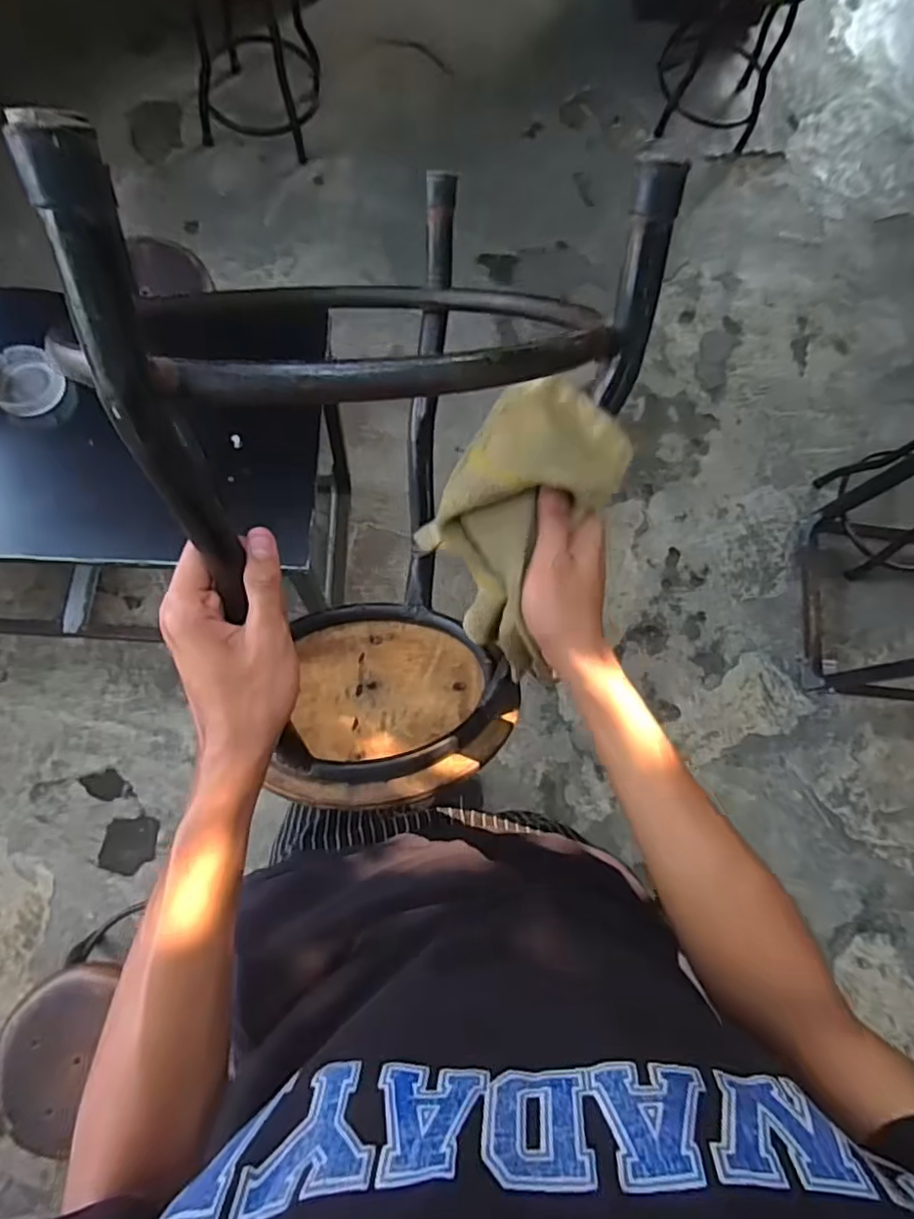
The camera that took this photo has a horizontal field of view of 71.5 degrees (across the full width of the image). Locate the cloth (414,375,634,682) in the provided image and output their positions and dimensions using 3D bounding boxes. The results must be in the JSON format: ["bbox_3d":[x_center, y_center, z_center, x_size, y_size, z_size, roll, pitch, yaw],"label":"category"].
[{"bbox_3d":[0.033,-0.039,0.418,0.107,0.206,0.052,9,42,-4],"label":"cloth"}]

